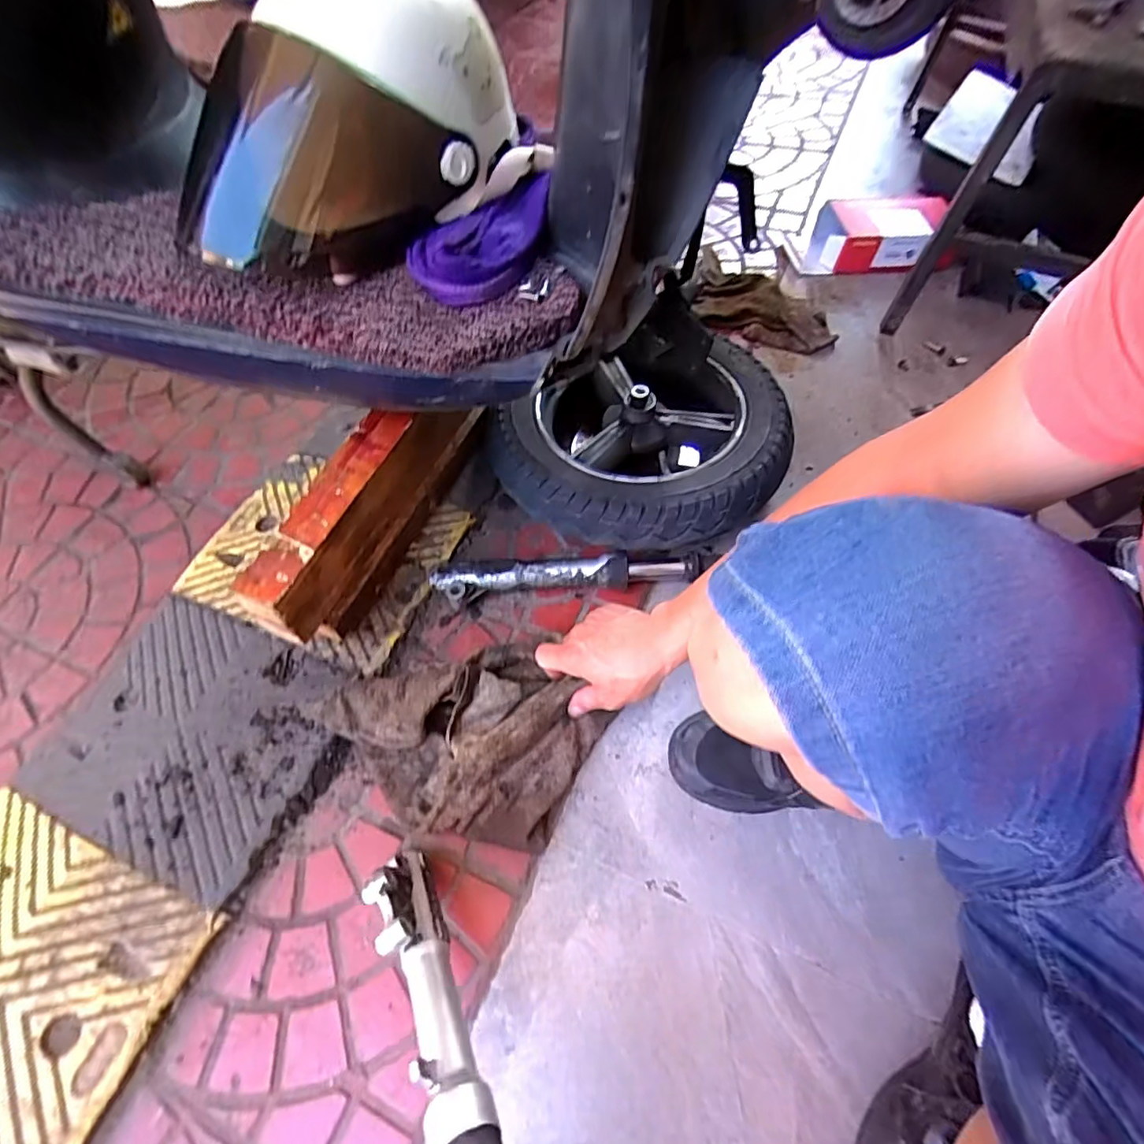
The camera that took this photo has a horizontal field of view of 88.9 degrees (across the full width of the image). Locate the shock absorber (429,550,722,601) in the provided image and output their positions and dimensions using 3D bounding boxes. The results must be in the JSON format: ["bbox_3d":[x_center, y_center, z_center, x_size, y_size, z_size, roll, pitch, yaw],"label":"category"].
[{"bbox_3d":[0.000,0.009,0.696,0.328,0.043,0.053,-4,59,1],"label":"shock absorber"}]

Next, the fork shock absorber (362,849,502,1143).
[{"bbox_3d":[-0.081,0.332,0.377,0.042,0.044,0.362,-27,35,-13],"label":"fork shock absorber"}]

